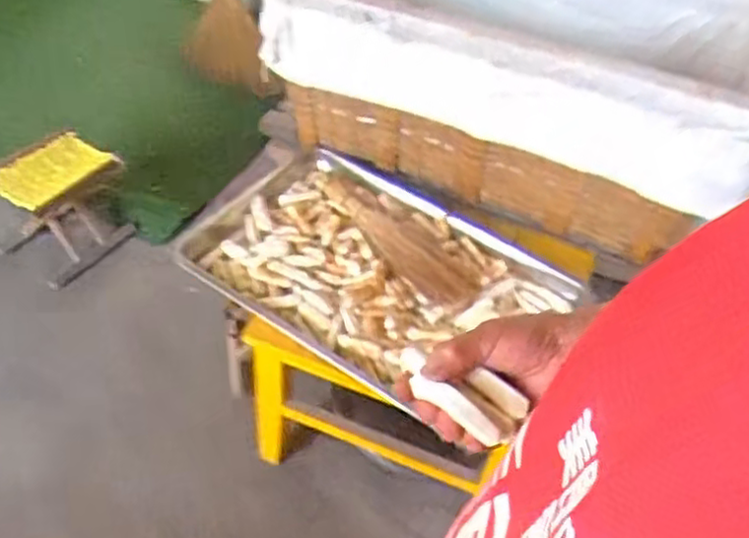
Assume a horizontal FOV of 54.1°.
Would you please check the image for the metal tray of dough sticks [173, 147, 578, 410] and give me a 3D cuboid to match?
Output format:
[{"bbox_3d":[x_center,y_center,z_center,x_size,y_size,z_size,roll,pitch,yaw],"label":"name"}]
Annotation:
[{"bbox_3d":[0.001,-0.002,1.221,0.596,0.049,0.397,30,50,20],"label":"metal tray of dough sticks"}]

